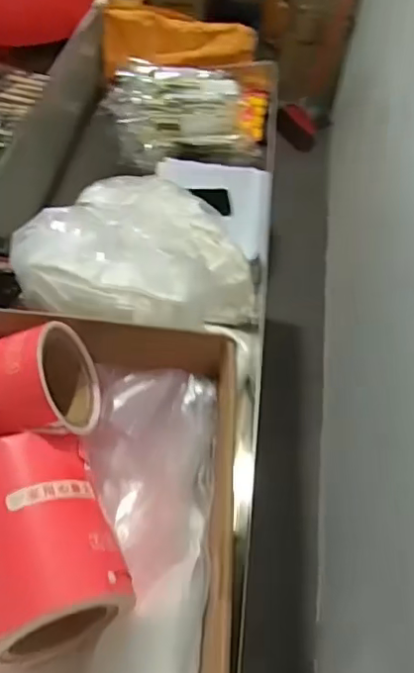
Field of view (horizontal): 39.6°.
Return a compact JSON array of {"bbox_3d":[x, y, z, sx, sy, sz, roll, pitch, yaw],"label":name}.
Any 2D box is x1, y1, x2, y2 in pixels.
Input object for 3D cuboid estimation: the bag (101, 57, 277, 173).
[{"bbox_3d":[-0.028,-0.517,1.296,0.382,0.064,0.332,0,49,-5],"label":"bag"}]

